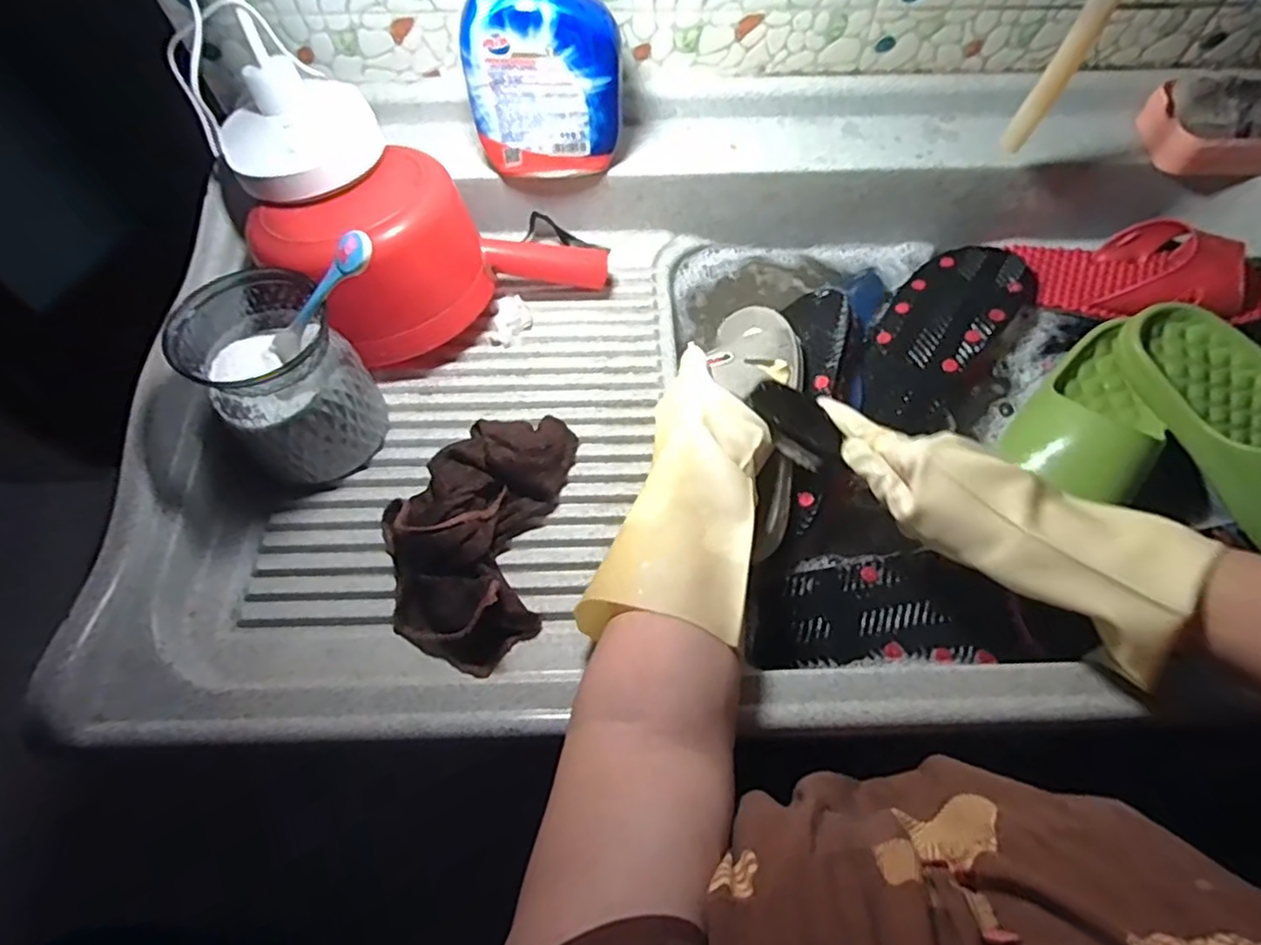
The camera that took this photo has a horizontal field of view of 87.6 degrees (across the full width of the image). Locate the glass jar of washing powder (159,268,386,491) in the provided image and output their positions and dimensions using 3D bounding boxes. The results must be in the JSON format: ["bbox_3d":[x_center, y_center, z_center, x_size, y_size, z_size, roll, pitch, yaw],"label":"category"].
[{"bbox_3d":[-0.245,-0.066,0.475,0.098,0.113,0.109,-30,68,-13],"label":"glass jar of washing powder"}]

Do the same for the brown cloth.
[{"bbox_3d":[-0.114,0.037,0.460,0.118,0.049,0.184,6,65,3],"label":"brown cloth"}]

